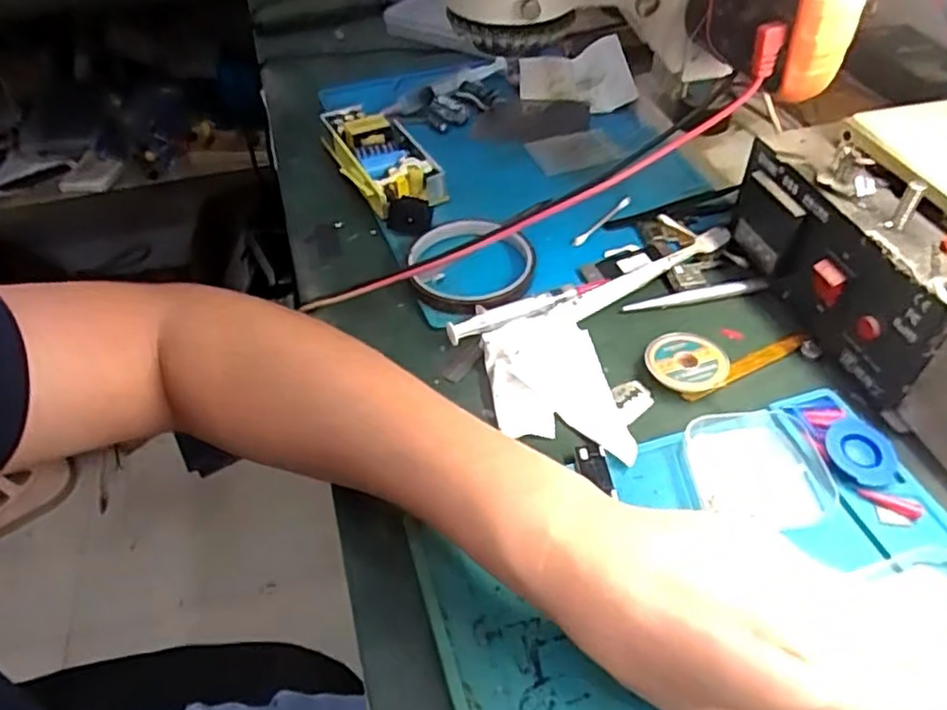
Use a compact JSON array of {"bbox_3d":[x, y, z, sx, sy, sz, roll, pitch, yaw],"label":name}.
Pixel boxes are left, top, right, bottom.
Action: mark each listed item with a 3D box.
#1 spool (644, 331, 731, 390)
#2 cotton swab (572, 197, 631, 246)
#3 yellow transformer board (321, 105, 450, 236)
[{"bbox_3d":[0.123,0.005,0.398,0.045,0.013,0.042,-2,46,2],"label":"spool"},{"bbox_3d":[0.094,-0.099,0.504,0.008,0.005,0.069,30,55,29],"label":"cotton swab"},{"bbox_3d":[-0.068,-0.147,0.539,0.057,0.032,0.160,-22,49,-18],"label":"yellow transformer board"}]

